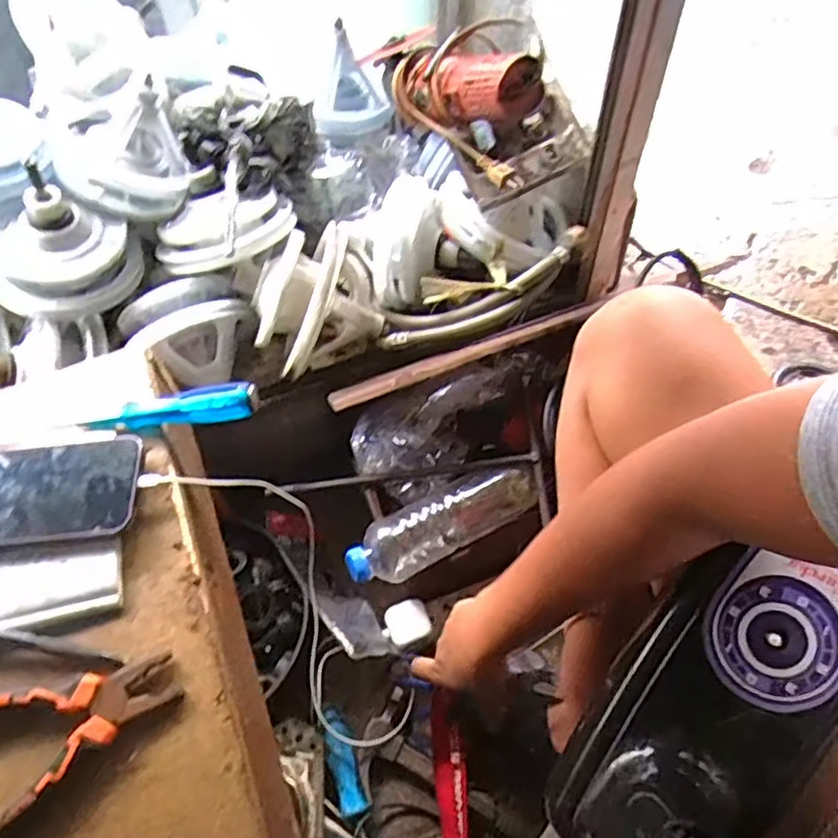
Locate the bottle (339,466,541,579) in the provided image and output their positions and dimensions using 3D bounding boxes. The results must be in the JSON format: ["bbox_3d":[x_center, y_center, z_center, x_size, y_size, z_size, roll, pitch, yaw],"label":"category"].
[{"bbox_3d":[0.024,0.103,0.660,0.214,0.056,0.059,-21,60,-24],"label":"bottle"}]

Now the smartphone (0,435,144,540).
[{"bbox_3d":[-0.291,0.054,0.484,0.156,0.012,0.075,-5,59,0],"label":"smartphone"}]

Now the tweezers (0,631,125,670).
[{"bbox_3d":[-0.266,0.149,0.430,0.131,0.011,0.011,7,60,7],"label":"tweezers"}]

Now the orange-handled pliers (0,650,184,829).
[{"bbox_3d":[-0.225,0.195,0.404,0.144,0.022,0.082,-23,61,-11],"label":"orange-handled pliers"}]

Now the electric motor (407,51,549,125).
[{"bbox_3d":[0.051,-0.346,0.673,0.058,0.067,0.186,-40,44,-19],"label":"electric motor"}]

